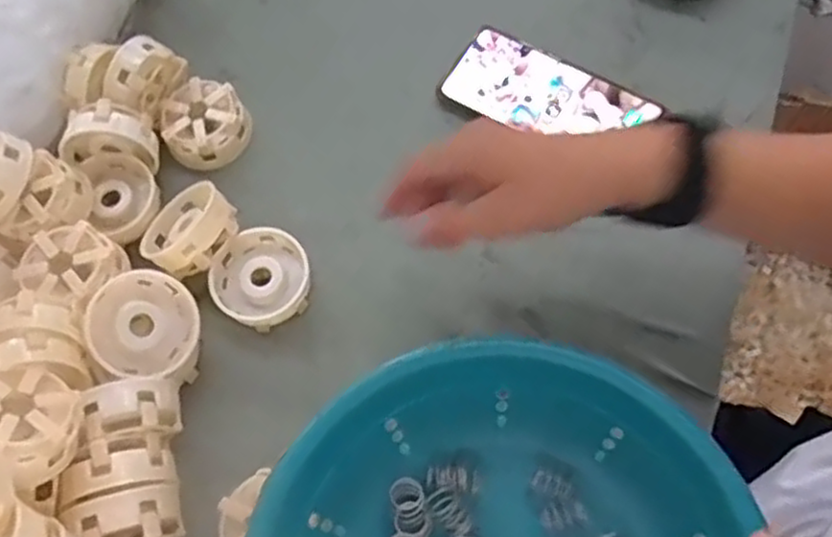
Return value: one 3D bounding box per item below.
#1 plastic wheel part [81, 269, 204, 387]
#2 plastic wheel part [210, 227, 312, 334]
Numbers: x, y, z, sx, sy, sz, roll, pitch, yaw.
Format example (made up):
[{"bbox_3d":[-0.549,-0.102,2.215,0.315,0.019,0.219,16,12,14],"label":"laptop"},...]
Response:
[{"bbox_3d":[-0.175,0.040,0.461,0.068,0.028,0.074,9,72,-31],"label":"plastic wheel part"},{"bbox_3d":[-0.109,0.007,0.510,0.066,0.023,0.068,-2,66,4],"label":"plastic wheel part"}]

